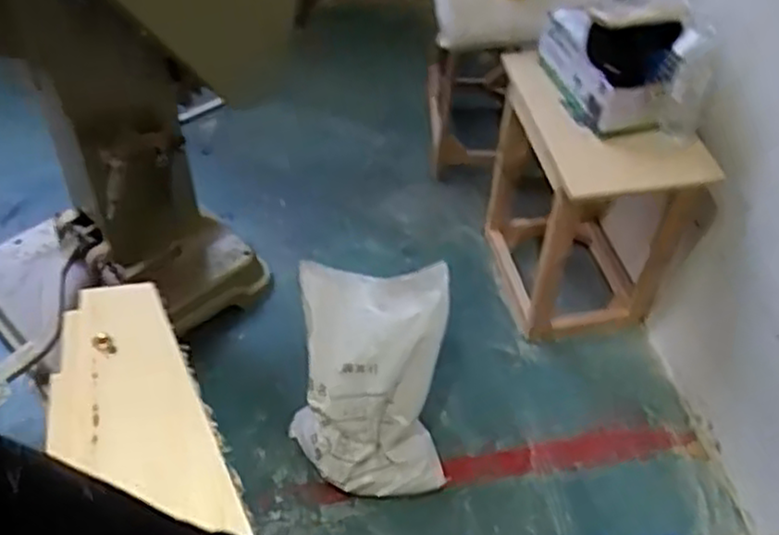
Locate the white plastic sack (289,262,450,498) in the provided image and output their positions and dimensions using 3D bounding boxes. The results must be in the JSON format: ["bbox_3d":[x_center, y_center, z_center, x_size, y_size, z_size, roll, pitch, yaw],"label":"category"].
[{"bbox_3d":[-0.039,0.207,1.423,0.281,0.307,0.361,2,48,-3],"label":"white plastic sack"}]

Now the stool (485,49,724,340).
[{"bbox_3d":[0.430,-0.154,1.636,0.335,0.502,0.427,-9,49,-13],"label":"stool"}]

